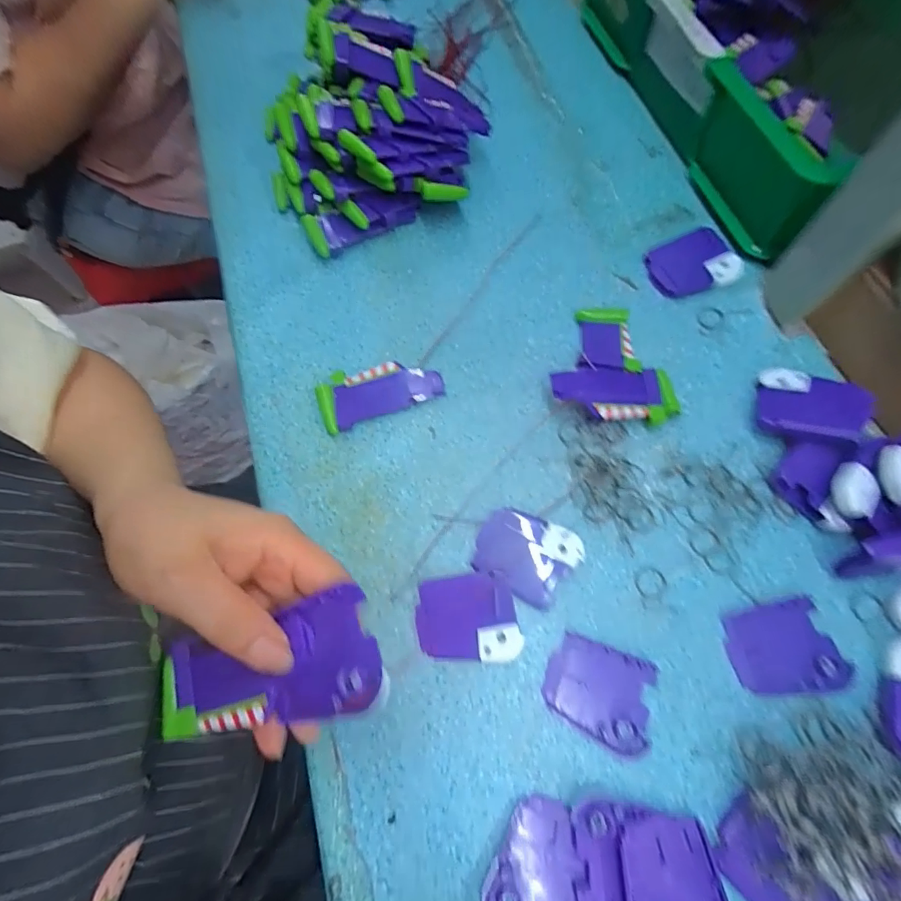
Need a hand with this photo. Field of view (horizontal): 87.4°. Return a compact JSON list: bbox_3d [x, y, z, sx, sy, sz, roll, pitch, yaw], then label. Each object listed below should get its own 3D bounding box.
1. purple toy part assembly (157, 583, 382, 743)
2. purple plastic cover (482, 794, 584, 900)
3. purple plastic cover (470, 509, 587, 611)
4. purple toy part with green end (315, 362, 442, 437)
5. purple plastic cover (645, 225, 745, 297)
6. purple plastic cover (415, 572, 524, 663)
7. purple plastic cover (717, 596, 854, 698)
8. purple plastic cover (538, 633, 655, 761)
[{"bbox_3d":[-0.084,0.098,0.213,0.117,0.007,0.047,-20,68,18],"label":"purple toy part assembly"},{"bbox_3d":[0.045,0.219,0.246,0.049,0.009,0.060,8,70,6],"label":"purple plastic cover"},{"bbox_3d":[0.048,0.065,0.300,0.061,0.010,0.049,28,73,13],"label":"purple plastic cover"},{"bbox_3d":[-0.052,-0.044,0.346,0.090,0.012,0.043,-15,69,-3],"label":"purple toy part with green end"},{"bbox_3d":[0.186,-0.144,0.363,0.059,0.012,0.052,-23,69,-6],"label":"purple plastic cover"},{"bbox_3d":[0.010,0.103,0.289,0.061,0.011,0.049,-3,69,2],"label":"purple plastic cover"},{"bbox_3d":[0.196,0.118,0.278,0.059,0.006,0.049,-12,69,-2],"label":"purple plastic cover"},{"bbox_3d":[0.086,0.141,0.276,0.060,0.005,0.050,17,71,9],"label":"purple plastic cover"}]

